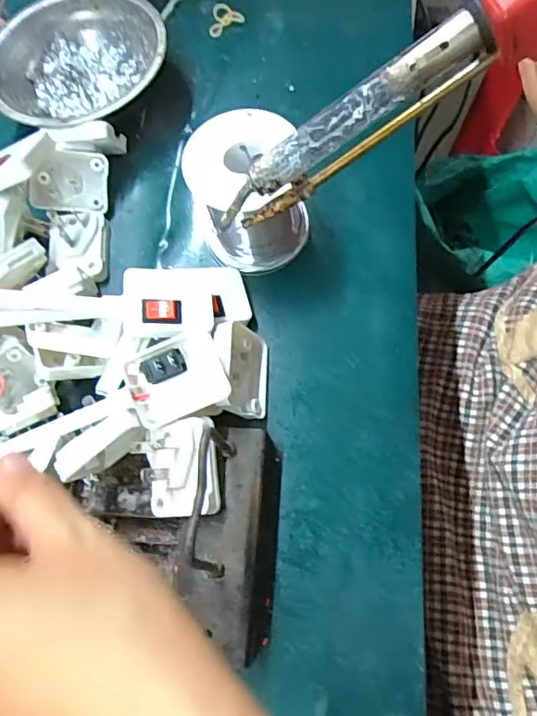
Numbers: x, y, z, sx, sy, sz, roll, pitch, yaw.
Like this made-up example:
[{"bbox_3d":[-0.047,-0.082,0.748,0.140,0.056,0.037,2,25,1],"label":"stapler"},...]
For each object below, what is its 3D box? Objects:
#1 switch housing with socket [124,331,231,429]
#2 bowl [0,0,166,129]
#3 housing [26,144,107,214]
[{"bbox_3d":[-0.046,0.008,0.268,0.047,0.013,0.041,-22,69,-4],"label":"switch housing with socket"},{"bbox_3d":[-0.134,-0.205,0.383,0.123,0.040,0.120,-2,69,4],"label":"bowl"},{"bbox_3d":[-0.130,-0.116,0.353,0.046,0.017,0.037,2,105,-3],"label":"housing"}]

